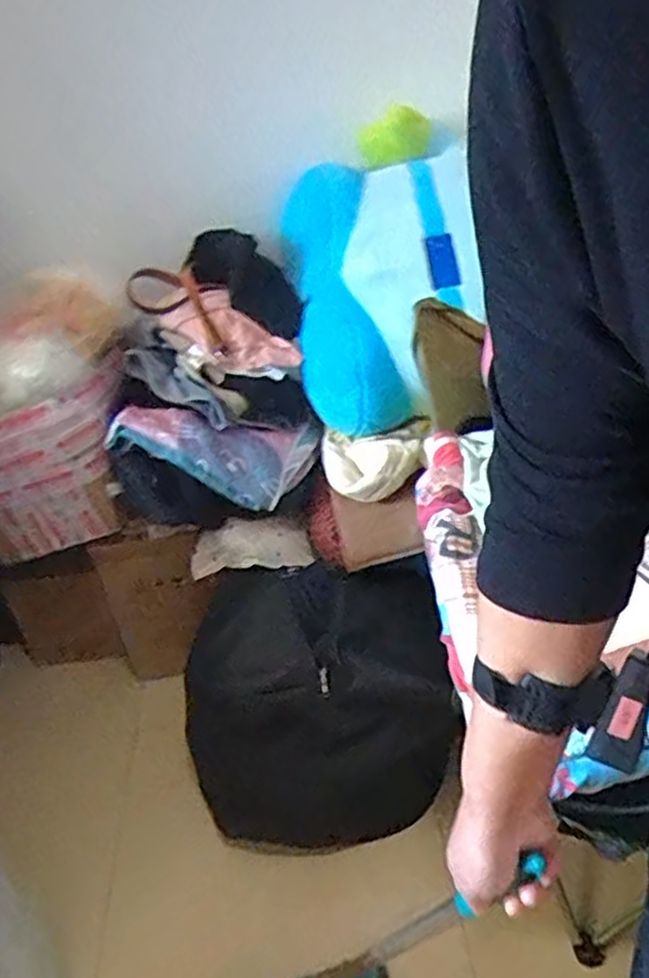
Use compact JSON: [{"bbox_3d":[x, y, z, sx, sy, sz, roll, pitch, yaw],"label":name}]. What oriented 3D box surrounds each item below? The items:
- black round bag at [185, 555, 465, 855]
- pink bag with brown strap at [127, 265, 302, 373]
[{"bbox_3d":[-0.007,0.372,1.244,0.436,0.364,0.324,-10,34,-4],"label":"black round bag"},{"bbox_3d":[-0.221,-0.320,1.334,0.367,0.078,0.137,33,45,8],"label":"pink bag with brown strap"}]

